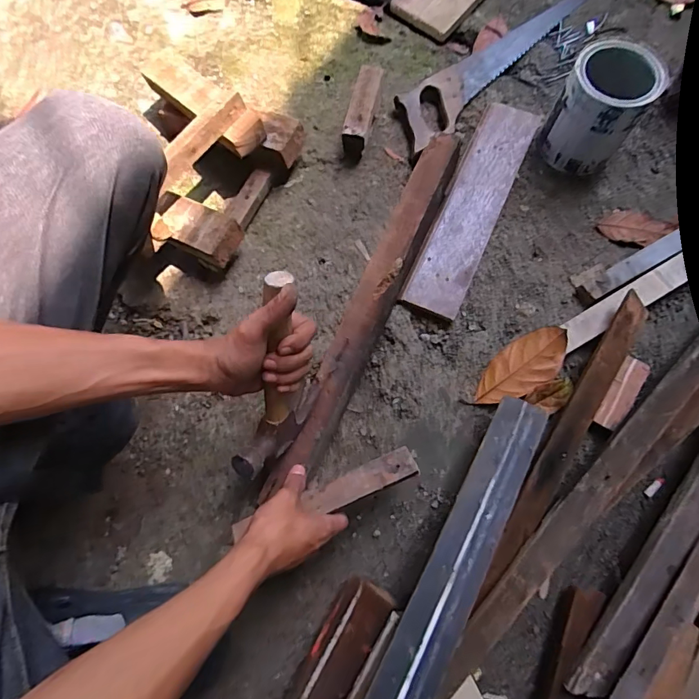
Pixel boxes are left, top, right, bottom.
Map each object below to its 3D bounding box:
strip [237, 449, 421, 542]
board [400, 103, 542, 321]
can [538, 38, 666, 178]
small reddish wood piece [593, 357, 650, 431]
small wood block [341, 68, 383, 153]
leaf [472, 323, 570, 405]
[{"bbox_3d":[-0.026,0.160,0.479,0.206,0.010,0.033,-20,77,-4],"label":"strip"},{"bbox_3d":[0.181,-0.213,0.644,0.081,0.020,0.357,24,78,7],"label":"board"},{"bbox_3d":[0.333,-0.323,0.598,0.101,0.145,0.098,-1,77,5],"label":"can"},{"bbox_3d":[0.341,0.054,0.552,0.030,0.009,0.100,36,80,9],"label":"small reddish wood piece"},{"bbox_3d":[0.020,-0.351,0.658,0.037,0.060,0.121,13,78,8],"label":"small wood block"},{"bbox_3d":[0.223,0.025,0.572,0.133,0.025,0.061,-39,78,7],"label":"leaf"}]

